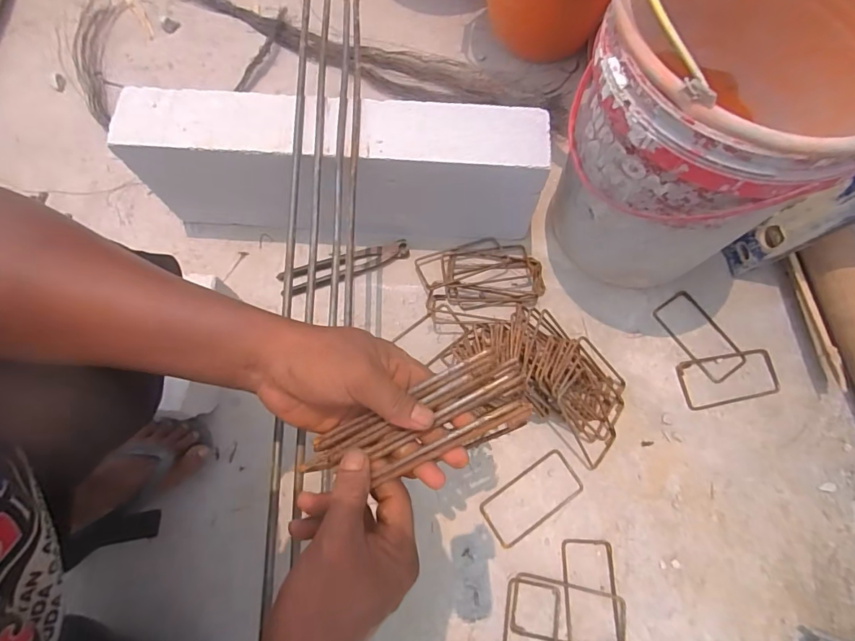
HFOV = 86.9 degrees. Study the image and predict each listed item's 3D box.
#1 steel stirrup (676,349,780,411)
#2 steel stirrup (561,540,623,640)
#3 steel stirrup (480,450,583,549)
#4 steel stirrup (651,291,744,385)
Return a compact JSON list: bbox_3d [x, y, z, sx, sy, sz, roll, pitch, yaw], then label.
[{"bbox_3d":[0.490,0.095,0.732,0.165,0.006,0.080,-9,72,-2],"label":"steel stirrup"},{"bbox_3d":[0.229,0.390,0.630,0.075,0.009,0.150,1,72,1],"label":"steel stirrup"},{"bbox_3d":[0.157,0.265,0.674,0.153,0.011,0.074,-32,74,-9],"label":"steel stirrup"},{"bbox_3d":[0.455,0.025,0.755,0.079,0.005,0.153,-34,74,-9],"label":"steel stirrup"}]

